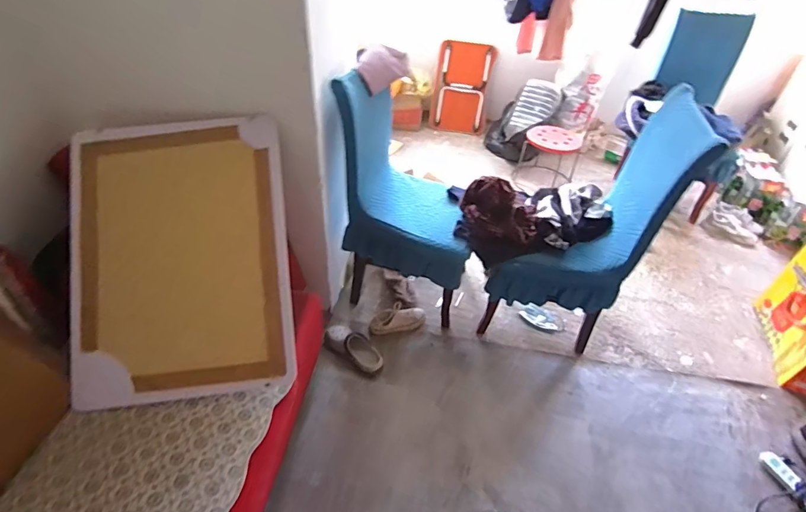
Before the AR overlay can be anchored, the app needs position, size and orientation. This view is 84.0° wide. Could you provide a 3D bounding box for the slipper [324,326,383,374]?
[{"bbox_3d":[-0.195,0.370,1.776,0.251,0.096,0.122,30,49,24],"label":"slipper"}]

